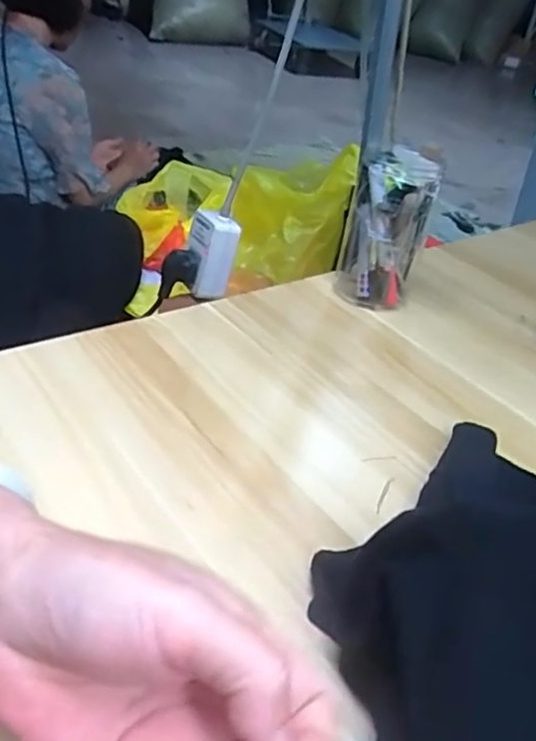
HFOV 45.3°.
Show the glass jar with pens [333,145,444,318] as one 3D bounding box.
[{"bbox_3d":[0.123,-0.147,0.671,0.077,0.151,0.086,6,35,-2],"label":"glass jar with pens"}]

